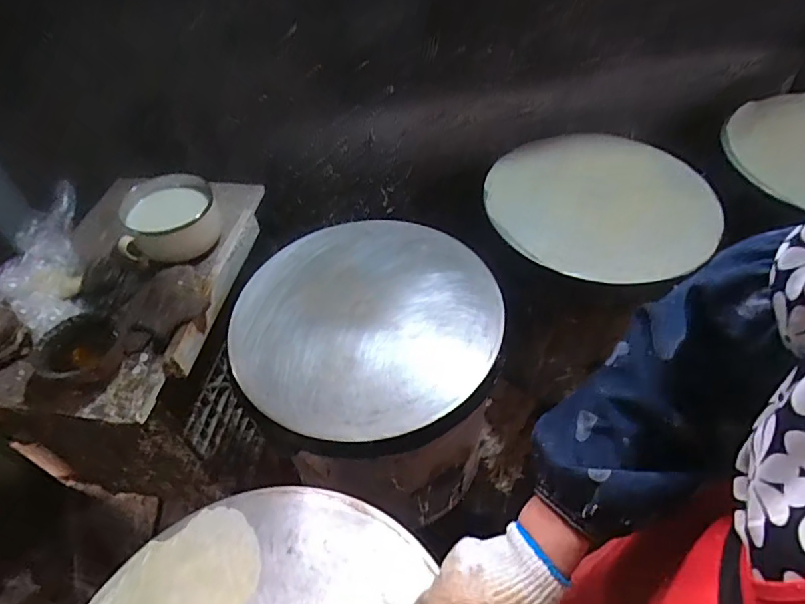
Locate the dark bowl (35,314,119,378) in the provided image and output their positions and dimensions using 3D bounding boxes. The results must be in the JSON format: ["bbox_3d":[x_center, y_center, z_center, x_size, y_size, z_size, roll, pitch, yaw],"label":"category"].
[{"bbox_3d":[-0.452,0.066,0.720,0.103,0.051,0.100,-2,46,2],"label":"dark bowl"}]

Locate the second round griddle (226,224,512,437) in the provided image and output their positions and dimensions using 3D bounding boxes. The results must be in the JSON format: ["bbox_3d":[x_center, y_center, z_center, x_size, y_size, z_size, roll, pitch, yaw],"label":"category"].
[{"bbox_3d":[-0.054,0.010,0.747,0.379,0.030,0.379,-2,46,2],"label":"second round griddle"}]

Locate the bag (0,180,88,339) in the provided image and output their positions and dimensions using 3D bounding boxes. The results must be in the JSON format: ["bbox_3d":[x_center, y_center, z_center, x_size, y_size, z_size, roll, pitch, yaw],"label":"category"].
[{"bbox_3d":[-0.551,-0.067,0.794,0.109,0.102,0.260,-4,61,2],"label":"bag"}]

